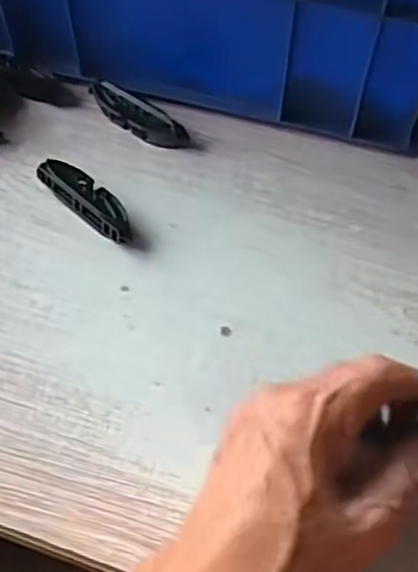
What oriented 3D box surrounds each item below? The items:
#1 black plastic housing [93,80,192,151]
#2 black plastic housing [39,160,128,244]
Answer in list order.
[{"bbox_3d":[-0.049,-0.116,0.474,0.079,0.018,0.021,34,64,19],"label":"black plastic housing"},{"bbox_3d":[-0.076,-0.055,0.435,0.076,0.017,0.021,38,65,20],"label":"black plastic housing"}]

